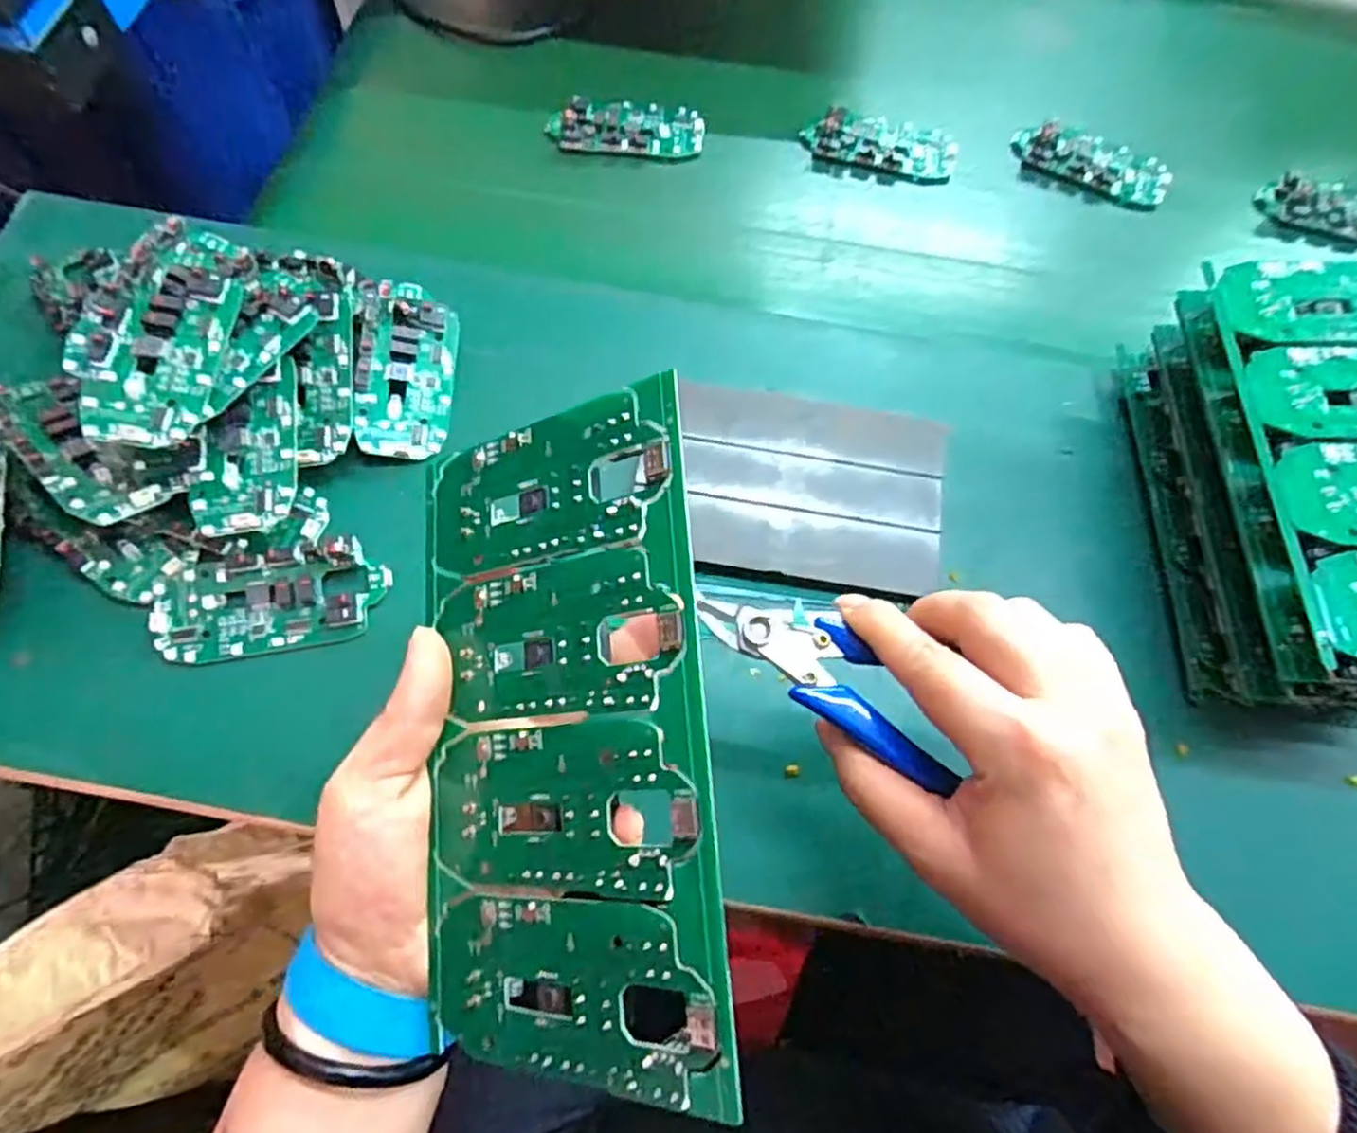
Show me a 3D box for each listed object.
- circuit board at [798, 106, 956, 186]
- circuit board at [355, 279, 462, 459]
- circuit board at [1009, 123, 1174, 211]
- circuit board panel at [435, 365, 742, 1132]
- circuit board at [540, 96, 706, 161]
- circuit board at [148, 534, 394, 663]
[{"bbox_3d":[0.132,-0.275,0.485,0.098,0.018,0.044,10,66,2],"label":"circuit board"},{"bbox_3d":[-0.139,-0.102,0.382,0.047,0.006,0.096,3,75,-24],"label":"circuit board"},{"bbox_3d":[0.271,-0.266,0.490,0.100,0.015,0.047,22,67,7],"label":"circuit board"},{"bbox_3d":[-0.036,0.047,0.221,0.105,0.004,0.189,-13,75,31],"label":"circuit board panel"},{"bbox_3d":[-0.033,-0.284,0.479,0.097,0.017,0.043,1,66,-2],"label":"circuit board"},{"bbox_3d":[-0.184,0.015,0.333,0.099,0.019,0.044,-10,67,-7],"label":"circuit board"}]

